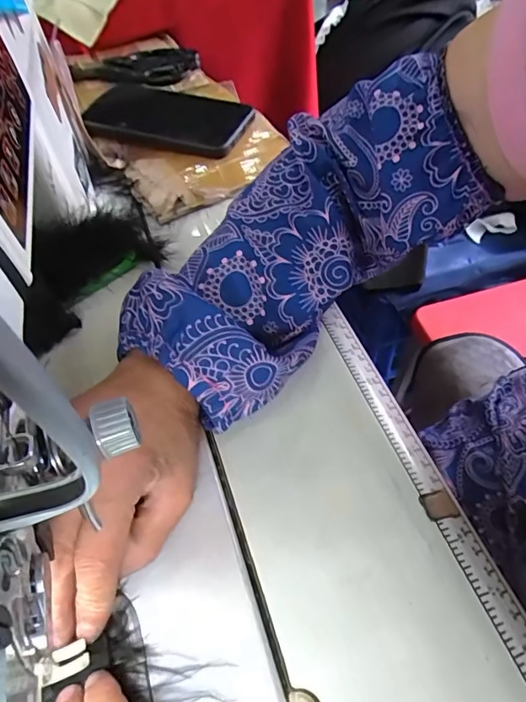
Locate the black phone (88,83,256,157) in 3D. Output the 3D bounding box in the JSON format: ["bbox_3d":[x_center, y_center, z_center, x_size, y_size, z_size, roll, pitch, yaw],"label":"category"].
[{"bbox_3d":[-0.091,-0.233,0.466,0.163,0.015,0.090,19,61,14],"label":"black phone"}]

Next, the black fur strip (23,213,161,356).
[{"bbox_3d":[-0.125,-0.062,0.334,0.042,0.045,0.129,30,61,22],"label":"black fur strip"}]

